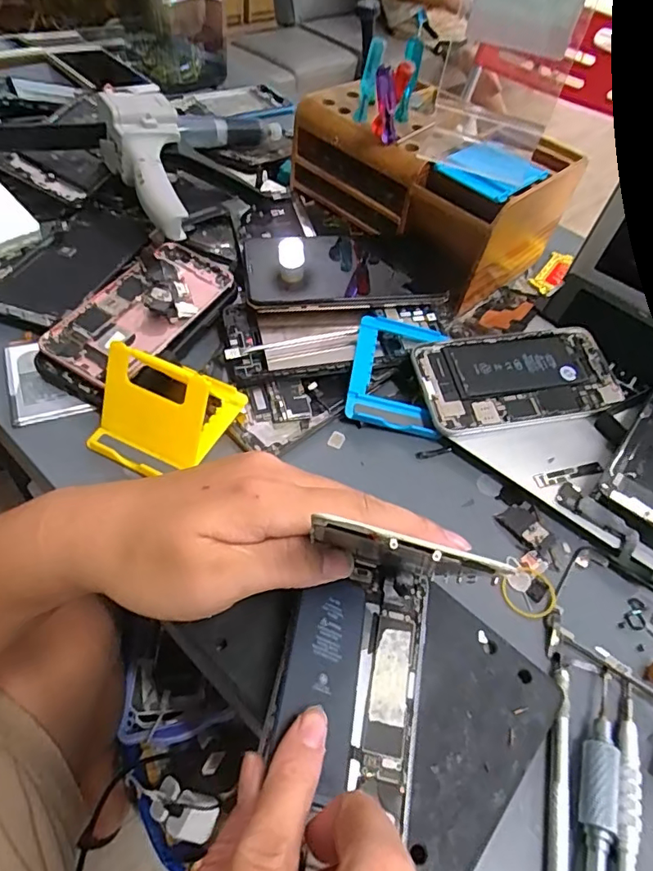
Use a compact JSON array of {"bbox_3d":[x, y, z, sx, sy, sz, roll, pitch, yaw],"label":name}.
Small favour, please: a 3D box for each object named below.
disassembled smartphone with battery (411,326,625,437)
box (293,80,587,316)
[{"bbox_3d":[0.139,-0.042,0.378,0.148,0.014,0.075,-6,53,-13],"label":"disassembled smartphone with battery"},{"bbox_3d":[0.090,-0.222,0.458,0.206,0.099,0.133,43,57,18],"label":"box"}]

